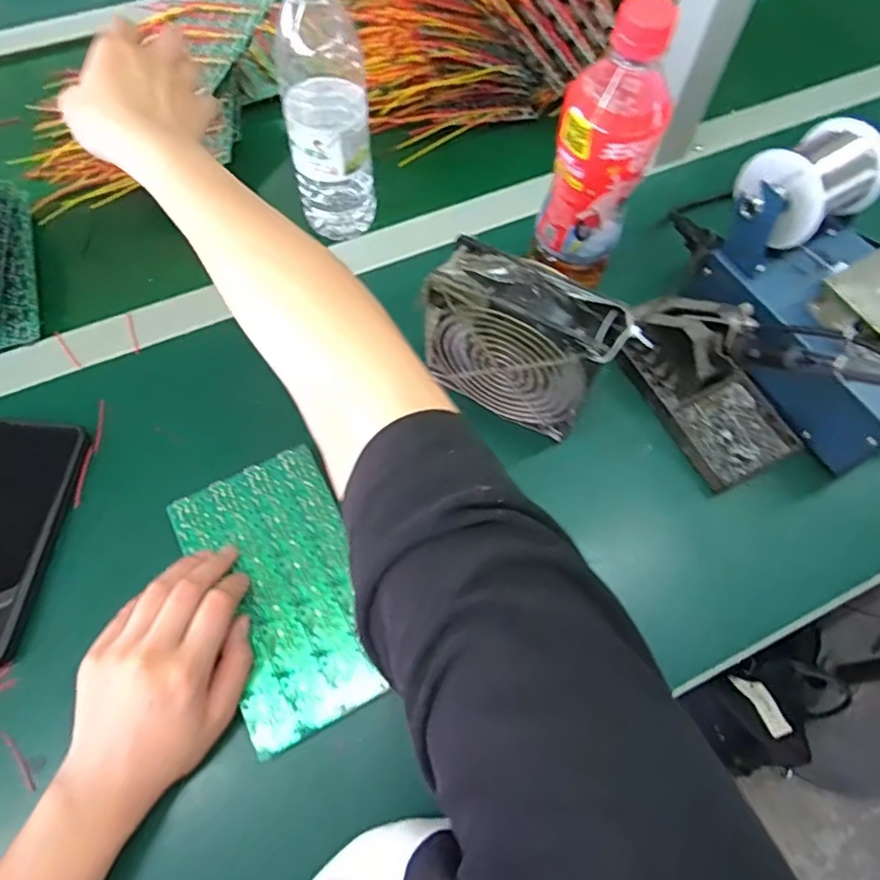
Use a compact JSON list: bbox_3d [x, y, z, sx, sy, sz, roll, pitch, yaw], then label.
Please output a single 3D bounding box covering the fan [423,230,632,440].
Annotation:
[{"bbox_3d":[0.054,-0.064,0.402,0.120,0.111,0.043,28,67,12],"label":"fan"}]

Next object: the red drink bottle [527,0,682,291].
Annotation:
[{"bbox_3d":[0.110,-0.189,0.409,0.063,0.213,0.066,18,65,8],"label":"red drink bottle"}]

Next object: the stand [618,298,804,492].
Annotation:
[{"bbox_3d":[0.203,-0.051,0.428,0.080,0.078,0.145,-26,67,-13],"label":"stand"}]

